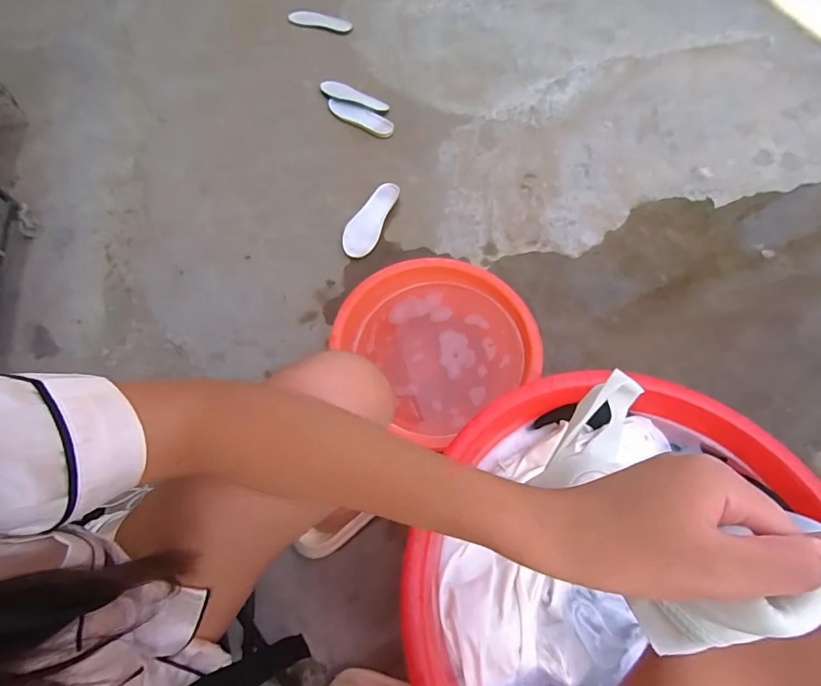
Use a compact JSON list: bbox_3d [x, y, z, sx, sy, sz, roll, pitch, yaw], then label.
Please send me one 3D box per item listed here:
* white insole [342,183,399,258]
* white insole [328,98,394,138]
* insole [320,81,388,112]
[{"bbox_3d":[-0.098,-0.296,0.971,0.080,0.013,0.225,19,69,10],"label":"white insole"},{"bbox_3d":[-0.148,-0.638,1.158,0.222,0.018,0.071,33,73,17],"label":"white insole"},{"bbox_3d":[-0.159,-0.715,1.187,0.231,0.024,0.053,30,68,15],"label":"insole"}]

